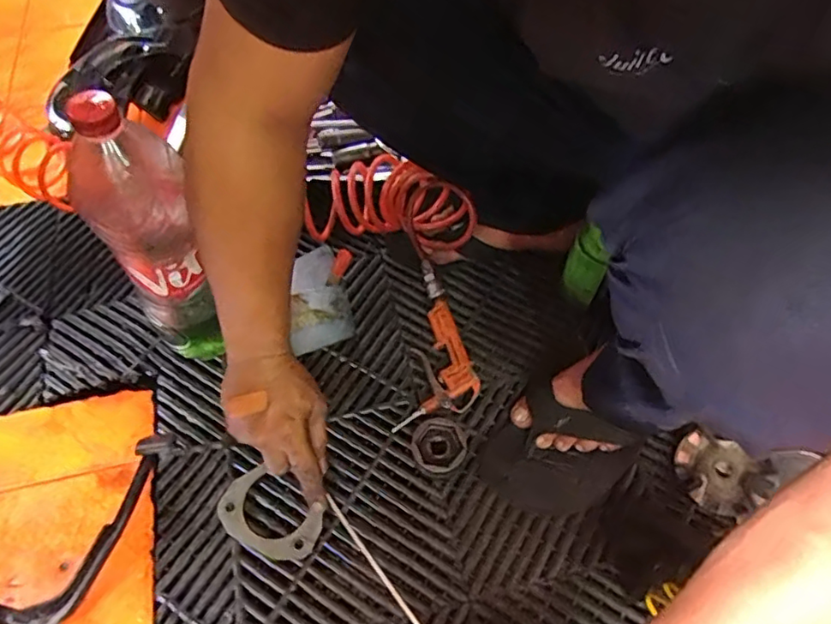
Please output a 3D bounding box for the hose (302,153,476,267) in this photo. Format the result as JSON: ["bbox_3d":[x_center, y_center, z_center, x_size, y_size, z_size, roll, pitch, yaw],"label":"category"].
[{"bbox_3d":[-0.030,-0.126,0.689,0.206,0.111,0.092,20,61,12],"label":"hose"}]

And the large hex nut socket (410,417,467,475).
[{"bbox_3d":[0.023,0.137,0.575,0.051,0.042,0.054,8,59,5],"label":"large hex nut socket"}]

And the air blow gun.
[{"bbox_3d":[0.033,0.038,0.629,0.078,0.045,0.187,9,59,6],"label":"air blow gun"}]

